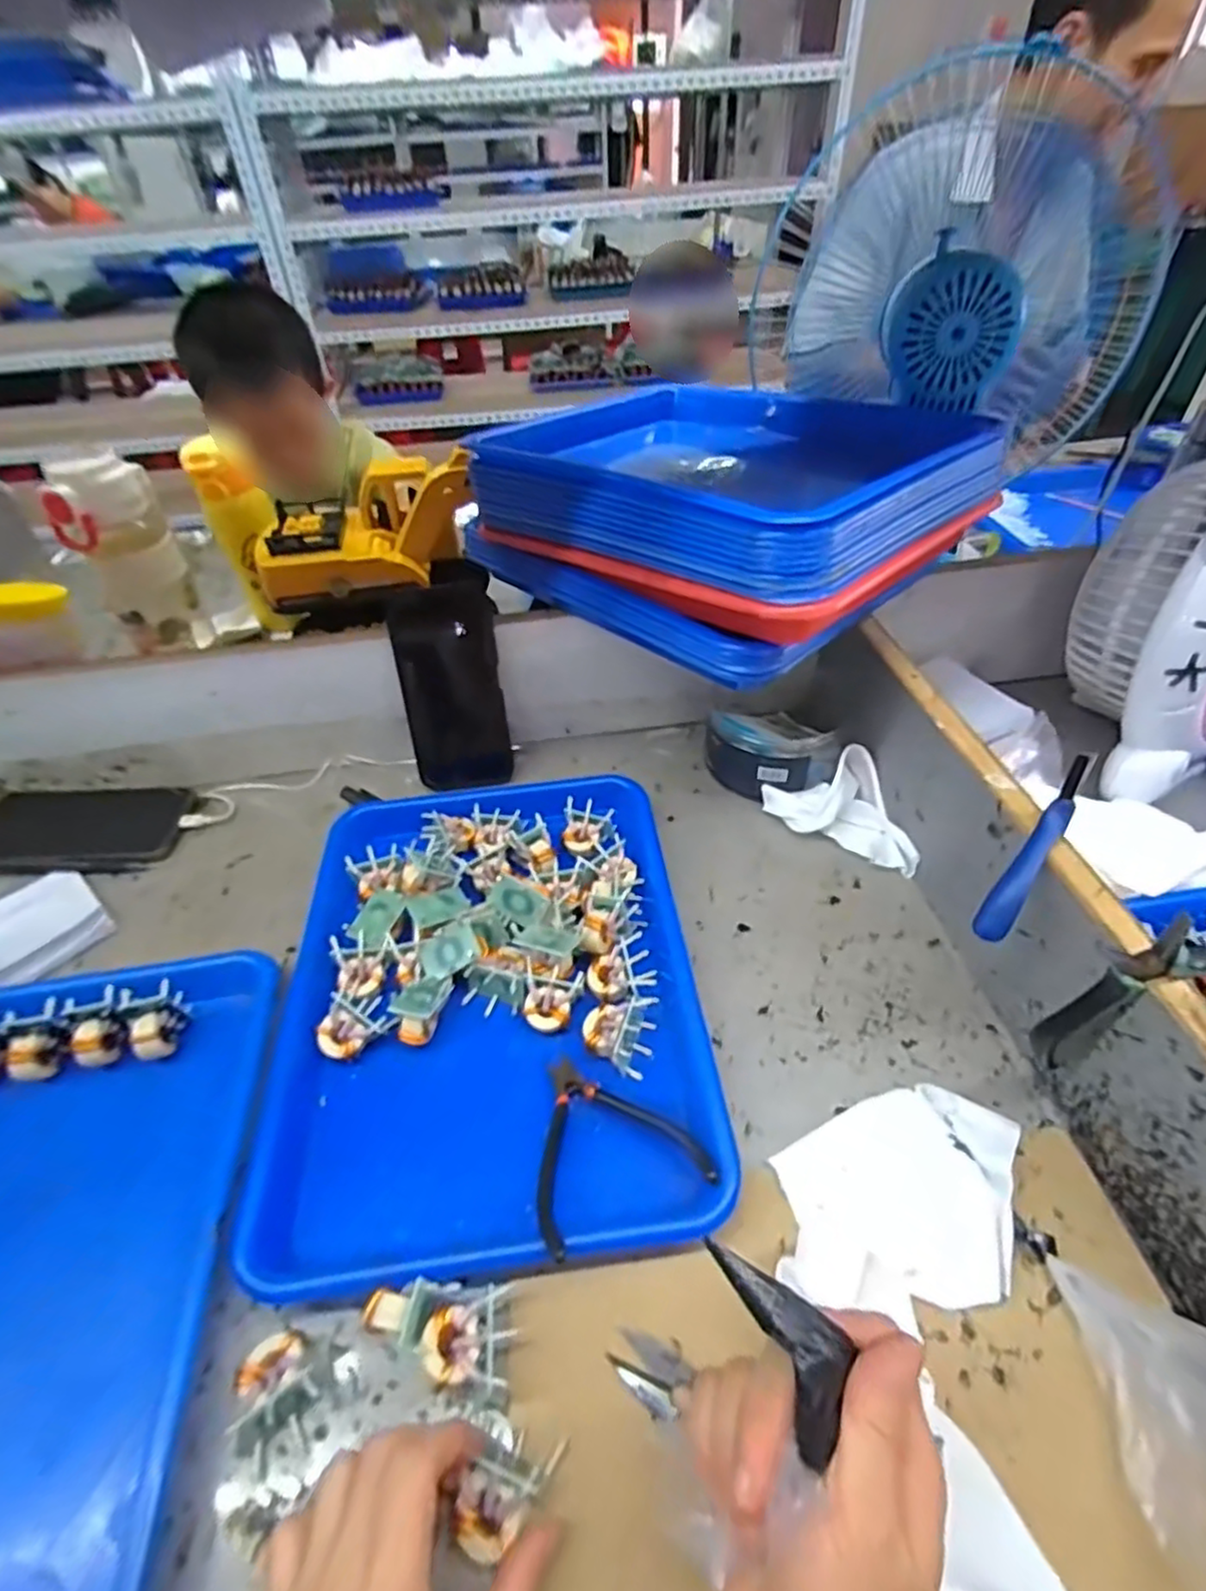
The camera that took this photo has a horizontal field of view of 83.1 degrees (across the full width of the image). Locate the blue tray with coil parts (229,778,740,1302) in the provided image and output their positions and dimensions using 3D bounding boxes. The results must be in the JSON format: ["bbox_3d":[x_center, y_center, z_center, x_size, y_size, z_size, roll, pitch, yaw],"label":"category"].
[{"bbox_3d":[-0.073,0.121,0.452,0.260,0.044,0.334,-7,45,0],"label":"blue tray with coil parts"}]

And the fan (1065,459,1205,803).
[{"bbox_3d":[0.454,-0.150,0.512,0.204,0.233,0.143,-32,50,-22],"label":"fan"}]

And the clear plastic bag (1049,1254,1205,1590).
[{"bbox_3d":[0.233,0.247,0.271,0.056,0.017,0.102,-28,24,26],"label":"clear plastic bag"}]

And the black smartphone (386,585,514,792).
[{"bbox_3d":[-0.127,-0.087,0.577,0.083,0.170,0.008,-7,25,-9],"label":"black smartphone"}]

